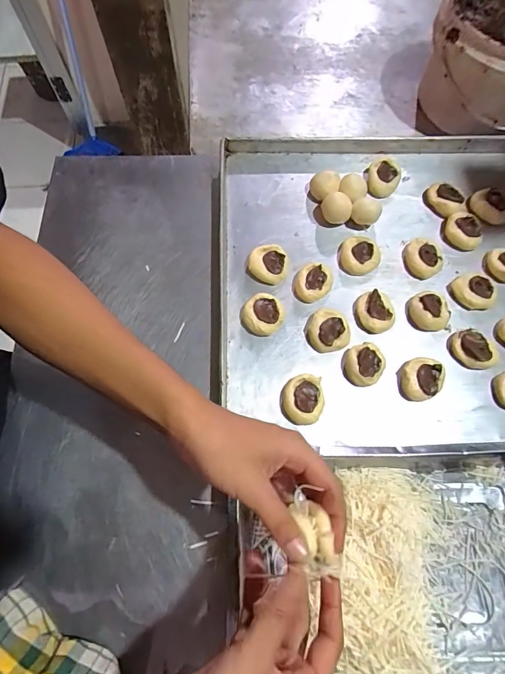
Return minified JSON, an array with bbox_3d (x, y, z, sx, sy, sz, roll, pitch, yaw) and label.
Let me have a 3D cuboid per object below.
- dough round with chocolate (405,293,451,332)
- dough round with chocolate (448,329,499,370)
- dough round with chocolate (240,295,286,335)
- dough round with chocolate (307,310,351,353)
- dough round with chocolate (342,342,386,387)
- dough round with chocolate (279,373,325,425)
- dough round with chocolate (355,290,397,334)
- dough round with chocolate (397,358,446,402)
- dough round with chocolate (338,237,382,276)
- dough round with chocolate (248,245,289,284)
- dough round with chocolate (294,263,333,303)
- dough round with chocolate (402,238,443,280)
[{"bbox_3d":[0.231,-0.034,0.478,0.053,0.019,0.051,1,69,-2],"label":"dough round with chocolate"},{"bbox_3d":[0.278,0.017,0.459,0.059,0.017,0.042,30,71,9],"label":"dough round with chocolate"},{"bbox_3d":[0.015,-0.029,0.472,0.049,0.018,0.054,37,72,11],"label":"dough round with chocolate"},{"bbox_3d":[0.096,-0.008,0.468,0.053,0.017,0.051,1,69,-2],"label":"dough round with chocolate"},{"bbox_3d":[0.137,0.034,0.451,0.047,0.020,0.048,1,69,-2],"label":"dough round with chocolate"},{"bbox_3d":[0.059,0.075,0.436,0.050,0.021,0.058,7,69,0],"label":"dough round with chocolate"},{"bbox_3d":[0.161,-0.034,0.478,0.052,0.020,0.055,1,69,-2],"label":"dough round with chocolate"},{"bbox_3d":[0.206,0.050,0.445,0.052,0.023,0.046,-20,72,-9],"label":"dough round with chocolate"},{"bbox_3d":[0.149,-0.113,0.512,0.054,0.015,0.057,1,69,-2],"label":"dough round with chocolate"},{"bbox_3d":[0.022,-0.099,0.497,0.051,0.018,0.051,1,69,-2],"label":"dough round with chocolate"},{"bbox_3d":[0.082,-0.071,0.490,0.053,0.019,0.043,-42,76,-16],"label":"dough round with chocolate"},{"bbox_3d":[0.235,-0.107,0.506,0.053,0.015,0.050,1,69,-2],"label":"dough round with chocolate"}]

